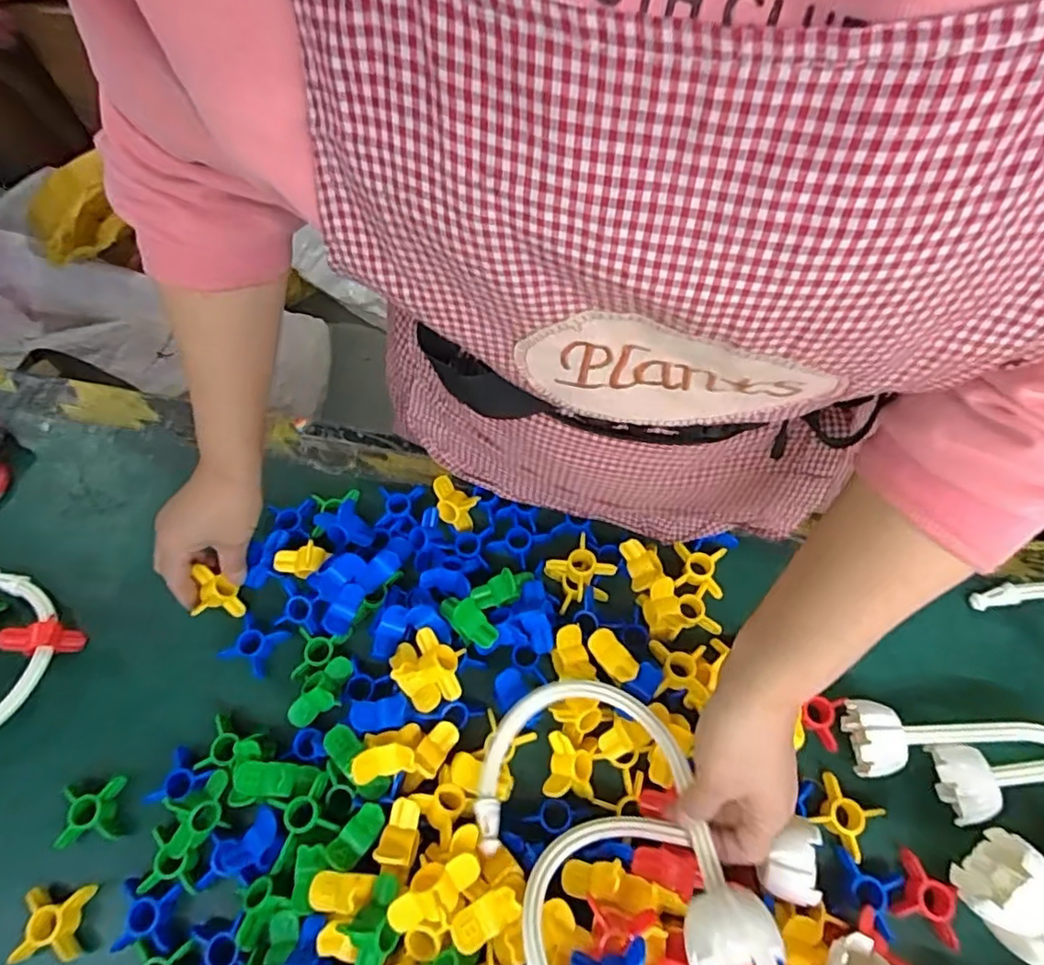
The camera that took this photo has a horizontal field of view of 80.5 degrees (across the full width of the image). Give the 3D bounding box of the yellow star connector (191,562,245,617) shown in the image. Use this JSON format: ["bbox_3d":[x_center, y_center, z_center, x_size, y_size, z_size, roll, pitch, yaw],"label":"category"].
[{"bbox_3d":[-0.243,0.088,0.499,0.017,0.035,0.037,-18,67,33],"label":"yellow star connector"}]

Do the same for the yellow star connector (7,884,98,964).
[{"bbox_3d":[-0.315,0.297,0.416,0.036,0.025,0.041,-4,64,1],"label":"yellow star connector"}]

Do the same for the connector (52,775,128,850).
[{"bbox_3d":[-0.308,0.236,0.443,0.039,0.025,0.041,-7,64,0],"label":"connector"}]

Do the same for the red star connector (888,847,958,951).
[{"bbox_3d":[0.273,0.276,0.407,0.043,0.020,0.040,27,69,15],"label":"red star connector"}]

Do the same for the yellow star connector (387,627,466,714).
[{"bbox_3d":[-0.070,0.137,0.457,0.048,0.031,0.058,-38,68,-14],"label":"yellow star connector"}]

